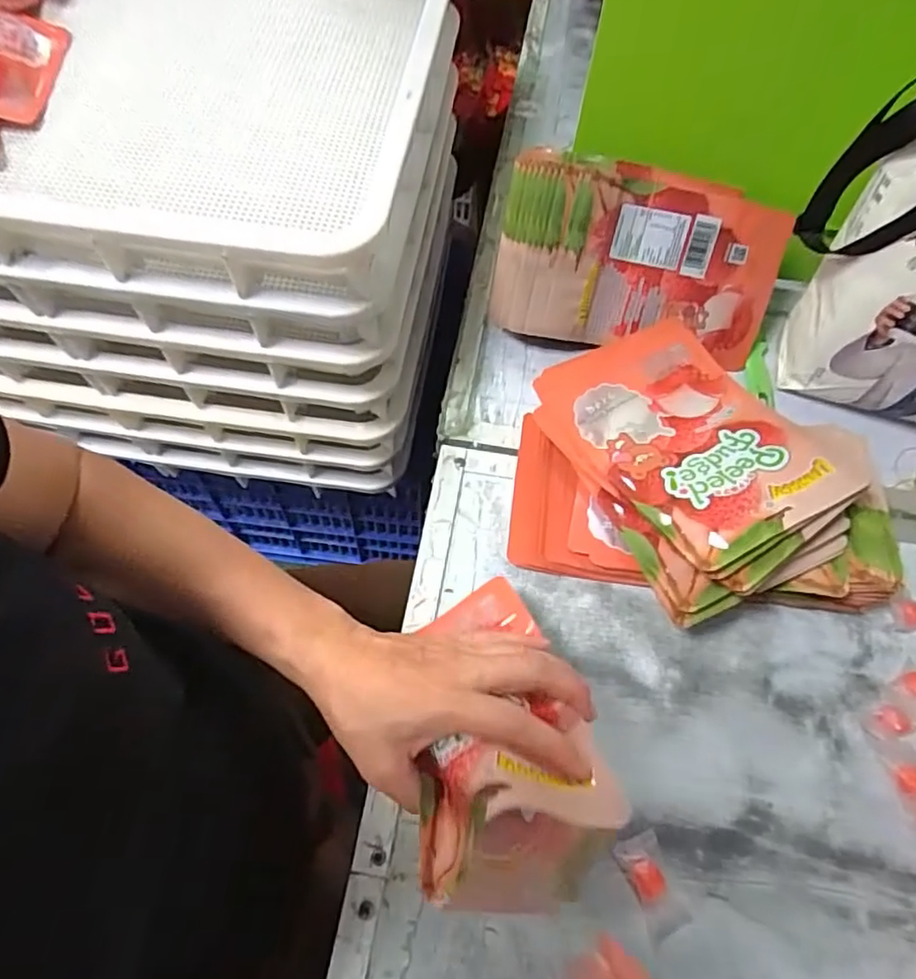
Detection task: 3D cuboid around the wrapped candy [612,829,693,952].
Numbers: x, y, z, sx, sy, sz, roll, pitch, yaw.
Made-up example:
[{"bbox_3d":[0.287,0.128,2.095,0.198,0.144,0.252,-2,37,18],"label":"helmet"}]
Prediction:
[{"bbox_3d":[0.134,0.272,0.428,0.032,0.010,0.062,-18,63,-11],"label":"wrapped candy"}]

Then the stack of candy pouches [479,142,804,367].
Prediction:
[{"bbox_3d":[0.181,-0.225,0.623,0.277,0.169,0.055,8,21,-6],"label":"stack of candy pouches"}]

